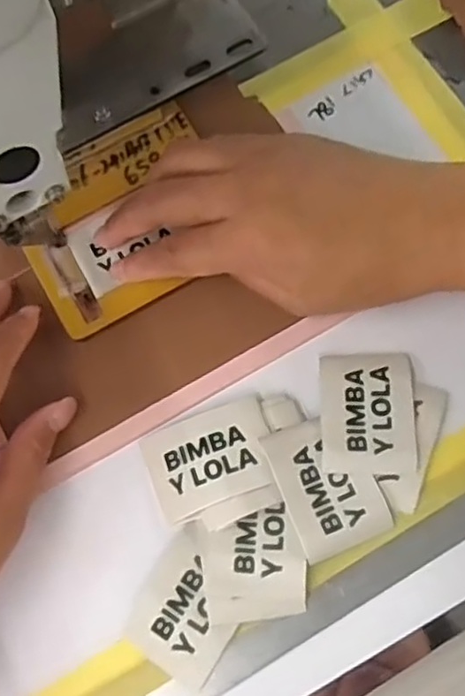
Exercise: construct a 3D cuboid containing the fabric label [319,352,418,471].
[{"bbox_3d":[0.061,0.027,0.298,0.042,0.004,0.055,1,72,4],"label":"fabric label"}]

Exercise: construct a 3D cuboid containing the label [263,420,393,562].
[{"bbox_3d":[0.041,0.058,0.288,0.040,0.007,0.056,-21,72,-3],"label":"label"}]

